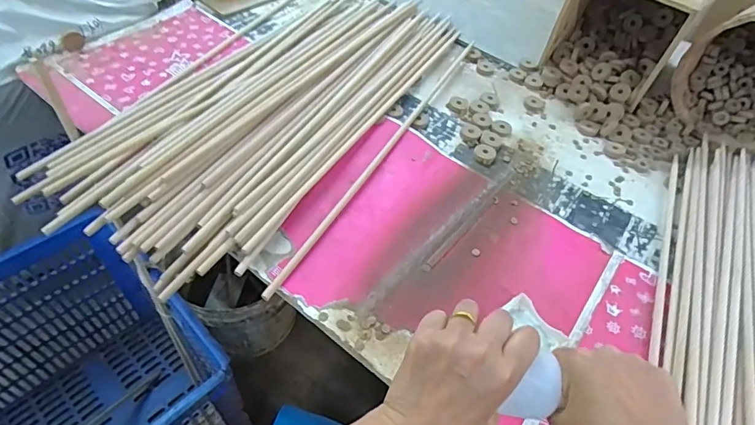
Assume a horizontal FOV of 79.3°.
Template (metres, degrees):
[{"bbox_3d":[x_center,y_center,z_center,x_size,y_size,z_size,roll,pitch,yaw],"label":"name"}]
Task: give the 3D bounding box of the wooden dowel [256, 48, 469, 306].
[{"bbox_3d":[0.027,-0.118,0.729,0.014,0.011,0.666,25,52,14],"label":"wooden dowel"}]

